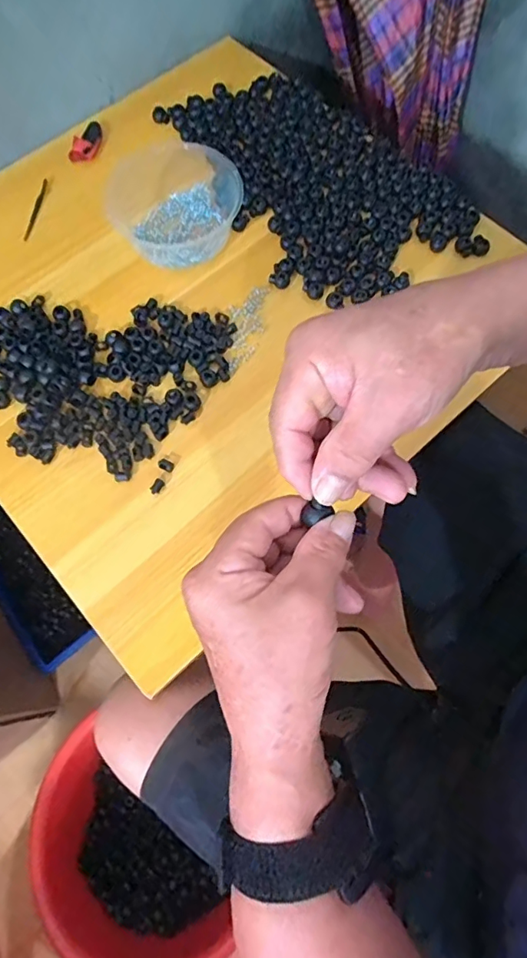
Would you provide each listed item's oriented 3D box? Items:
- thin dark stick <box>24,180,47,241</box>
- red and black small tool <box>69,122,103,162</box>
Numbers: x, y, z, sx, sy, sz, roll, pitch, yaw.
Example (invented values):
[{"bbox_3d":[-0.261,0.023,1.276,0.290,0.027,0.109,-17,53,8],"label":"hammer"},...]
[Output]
[{"bbox_3d":[-0.261,-0.310,0.582,0.007,0.004,0.087,8,78,1],"label":"thin dark stick"},{"bbox_3d":[-0.210,-0.407,0.606,0.028,0.012,0.061,14,78,2],"label":"red and black small tool"}]

